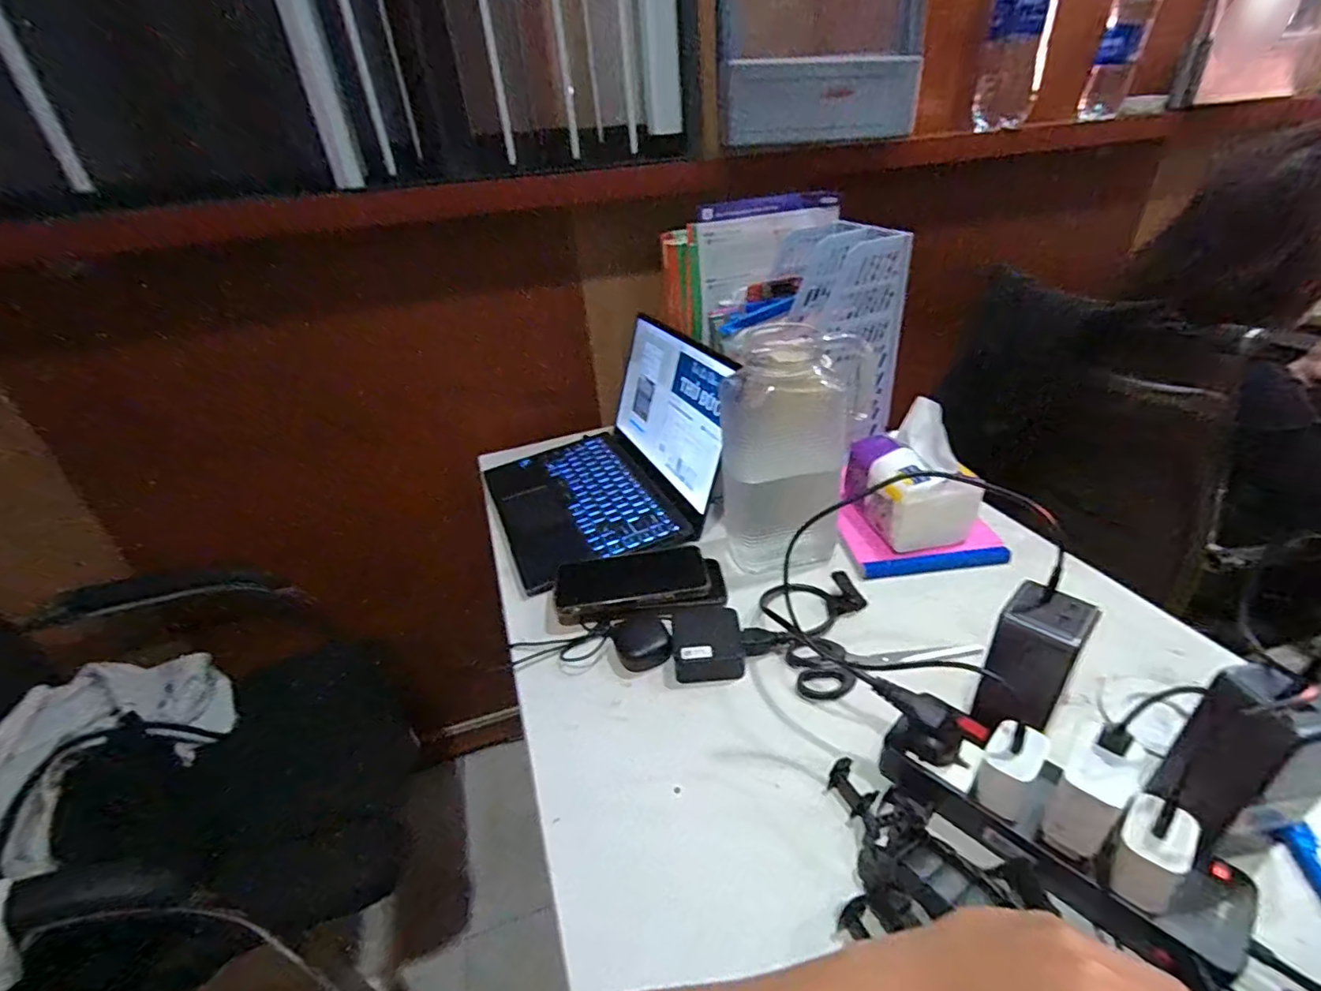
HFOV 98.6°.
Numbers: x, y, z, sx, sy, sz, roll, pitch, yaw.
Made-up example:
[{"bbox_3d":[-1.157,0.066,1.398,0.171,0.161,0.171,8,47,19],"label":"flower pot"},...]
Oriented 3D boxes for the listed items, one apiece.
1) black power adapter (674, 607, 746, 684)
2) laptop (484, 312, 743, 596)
[{"bbox_3d":[0.045,0.136,0.525,0.061,0.031,0.068,-3,31,4],"label":"black power adapter"},{"bbox_3d":[-0.084,-0.077,0.740,0.287,0.177,0.338,-18,33,-20],"label":"laptop"}]

